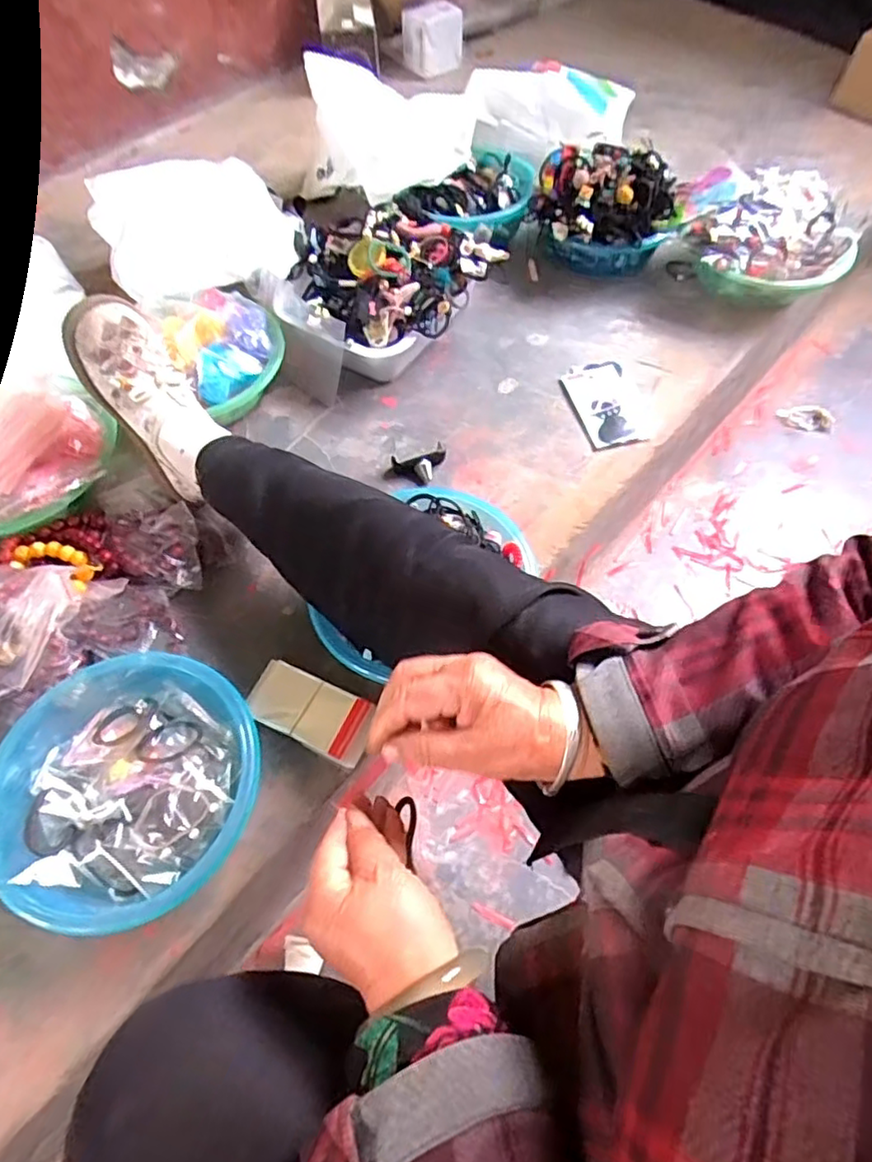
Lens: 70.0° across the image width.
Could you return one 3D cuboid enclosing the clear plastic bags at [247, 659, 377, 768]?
[{"bbox_3d":[-0.122,0.129,0.619,0.124,0.020,0.063,22,63,14],"label":"clear plastic bags"}]

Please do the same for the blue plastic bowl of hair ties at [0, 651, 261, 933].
[{"bbox_3d":[-0.271,0.182,0.552,0.218,0.076,0.213,-1,60,2],"label":"blue plastic bowl of hair ties"}]

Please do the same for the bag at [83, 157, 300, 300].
[{"bbox_3d":[-0.357,-0.531,0.933,0.280,0.084,0.259,-17,60,-8],"label":"bag"}]

